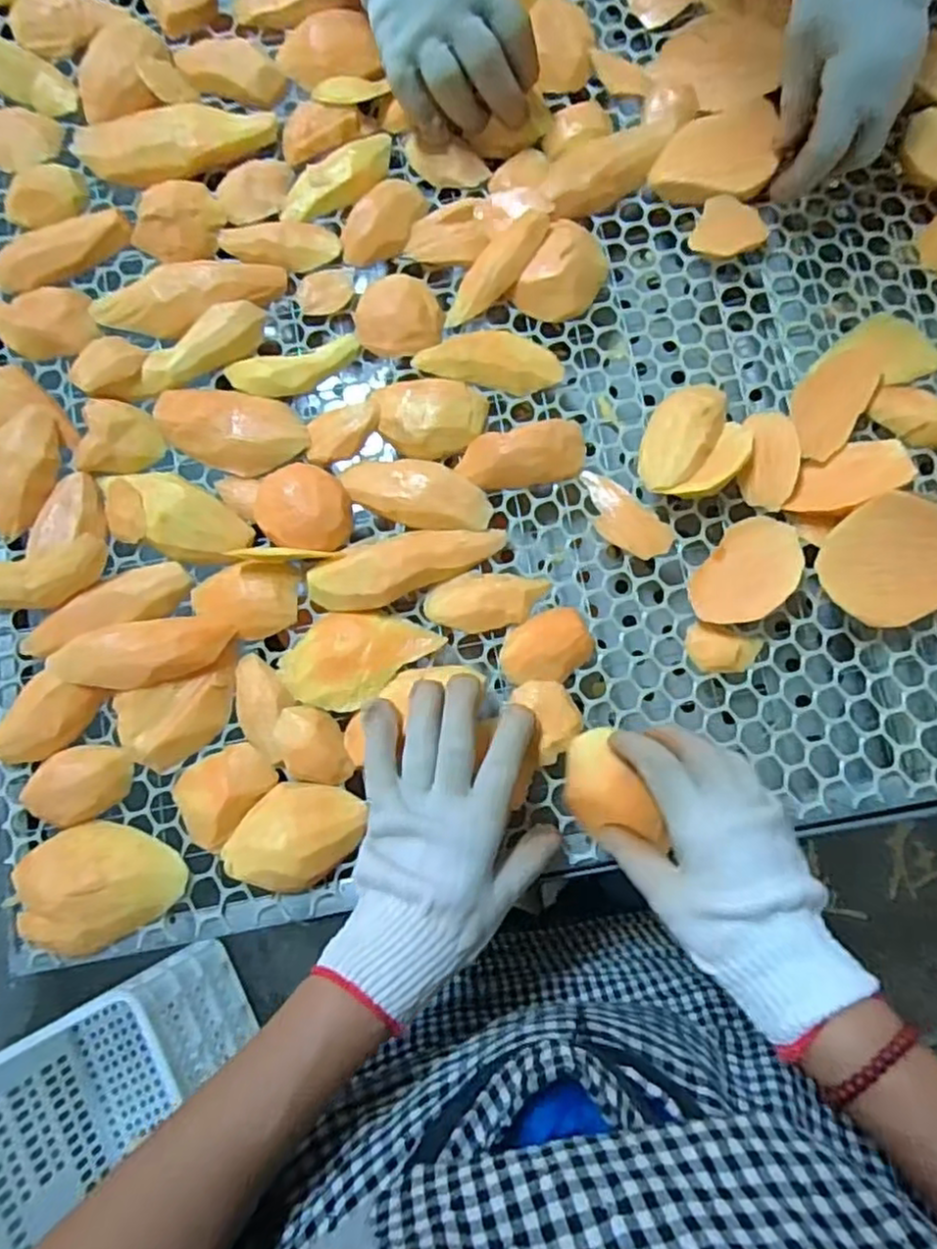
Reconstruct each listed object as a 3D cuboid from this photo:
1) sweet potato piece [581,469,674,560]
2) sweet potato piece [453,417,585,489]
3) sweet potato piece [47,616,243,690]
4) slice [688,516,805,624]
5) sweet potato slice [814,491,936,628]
[{"bbox_3d":[0.104,-0.074,0.479,0.077,0.011,0.033,42,87,10],"label":"sweet potato piece"},{"bbox_3d":[0.039,-0.117,0.481,0.086,0.026,0.038,-17,80,3],"label":"sweet potato piece"},{"bbox_3d":[-0.219,0.020,0.454,0.115,0.028,0.038,-12,81,2],"label":"sweet potato piece"},{"bbox_3d":[0.183,-0.032,0.456,0.052,0.024,0.080,39,87,10],"label":"slice"},{"bbox_3d":[0.272,-0.040,0.436,0.105,0.013,0.079,-2,92,-10],"label":"sweet potato slice"}]

